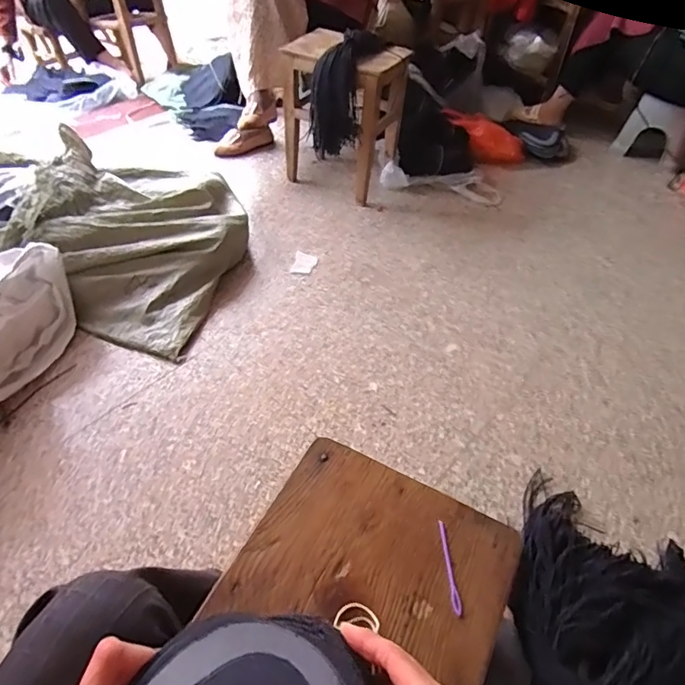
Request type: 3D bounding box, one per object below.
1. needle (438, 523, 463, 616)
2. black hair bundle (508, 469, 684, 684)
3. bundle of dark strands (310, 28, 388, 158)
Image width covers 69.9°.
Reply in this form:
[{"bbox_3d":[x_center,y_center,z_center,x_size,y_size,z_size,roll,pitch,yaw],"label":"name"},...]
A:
[{"bbox_3d":[0.098,0.206,0.451,0.009,0.004,0.081,-2,49,-4],"label":"needle"},{"bbox_3d":[0.460,0.460,0.786,0.370,0.077,0.402,1,49,-1],"label":"black hair bundle"},{"bbox_3d":[0.012,-0.767,1.503,0.158,0.294,0.261,18,50,13],"label":"bundle of dark strands"}]

